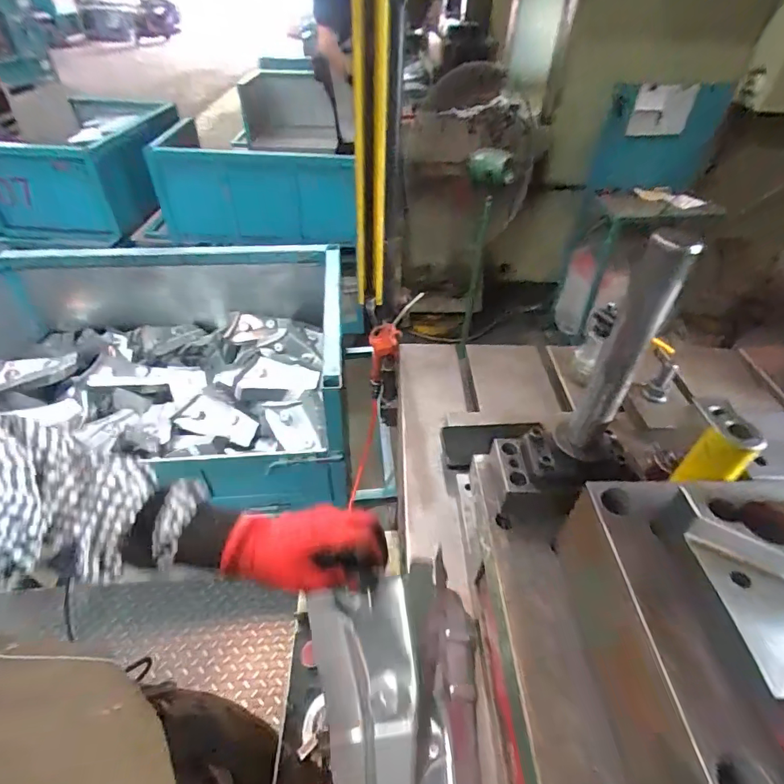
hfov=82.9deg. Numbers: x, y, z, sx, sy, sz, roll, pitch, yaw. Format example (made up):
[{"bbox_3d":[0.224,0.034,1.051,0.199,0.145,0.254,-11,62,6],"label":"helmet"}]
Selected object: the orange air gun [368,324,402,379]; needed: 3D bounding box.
[{"bbox_3d":[-0.015,-0.087,0.953,0.063,0.141,0.025,6,43,7],"label":"orange air gun"}]

